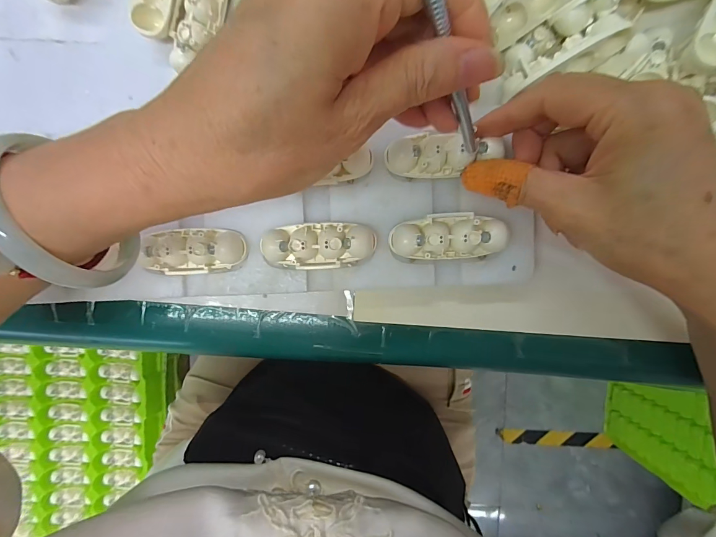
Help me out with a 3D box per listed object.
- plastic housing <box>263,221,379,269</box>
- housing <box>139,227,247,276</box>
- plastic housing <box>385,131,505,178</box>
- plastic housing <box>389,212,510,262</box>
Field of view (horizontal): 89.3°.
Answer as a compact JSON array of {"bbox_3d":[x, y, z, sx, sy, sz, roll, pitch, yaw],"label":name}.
[{"bbox_3d":[-0.021,-0.012,0.202,0.061,0.014,0.025,-4,97,4],"label":"plastic housing"},{"bbox_3d":[-0.095,-0.010,0.204,0.060,0.015,0.025,-2,97,4],"label":"housing"},{"bbox_3d":[0.046,-0.061,0.194,0.060,0.012,0.022,-2,97,8],"label":"plastic housing"},{"bbox_3d":[0.049,-0.017,0.199,0.061,0.014,0.025,-2,97,4],"label":"plastic housing"}]

